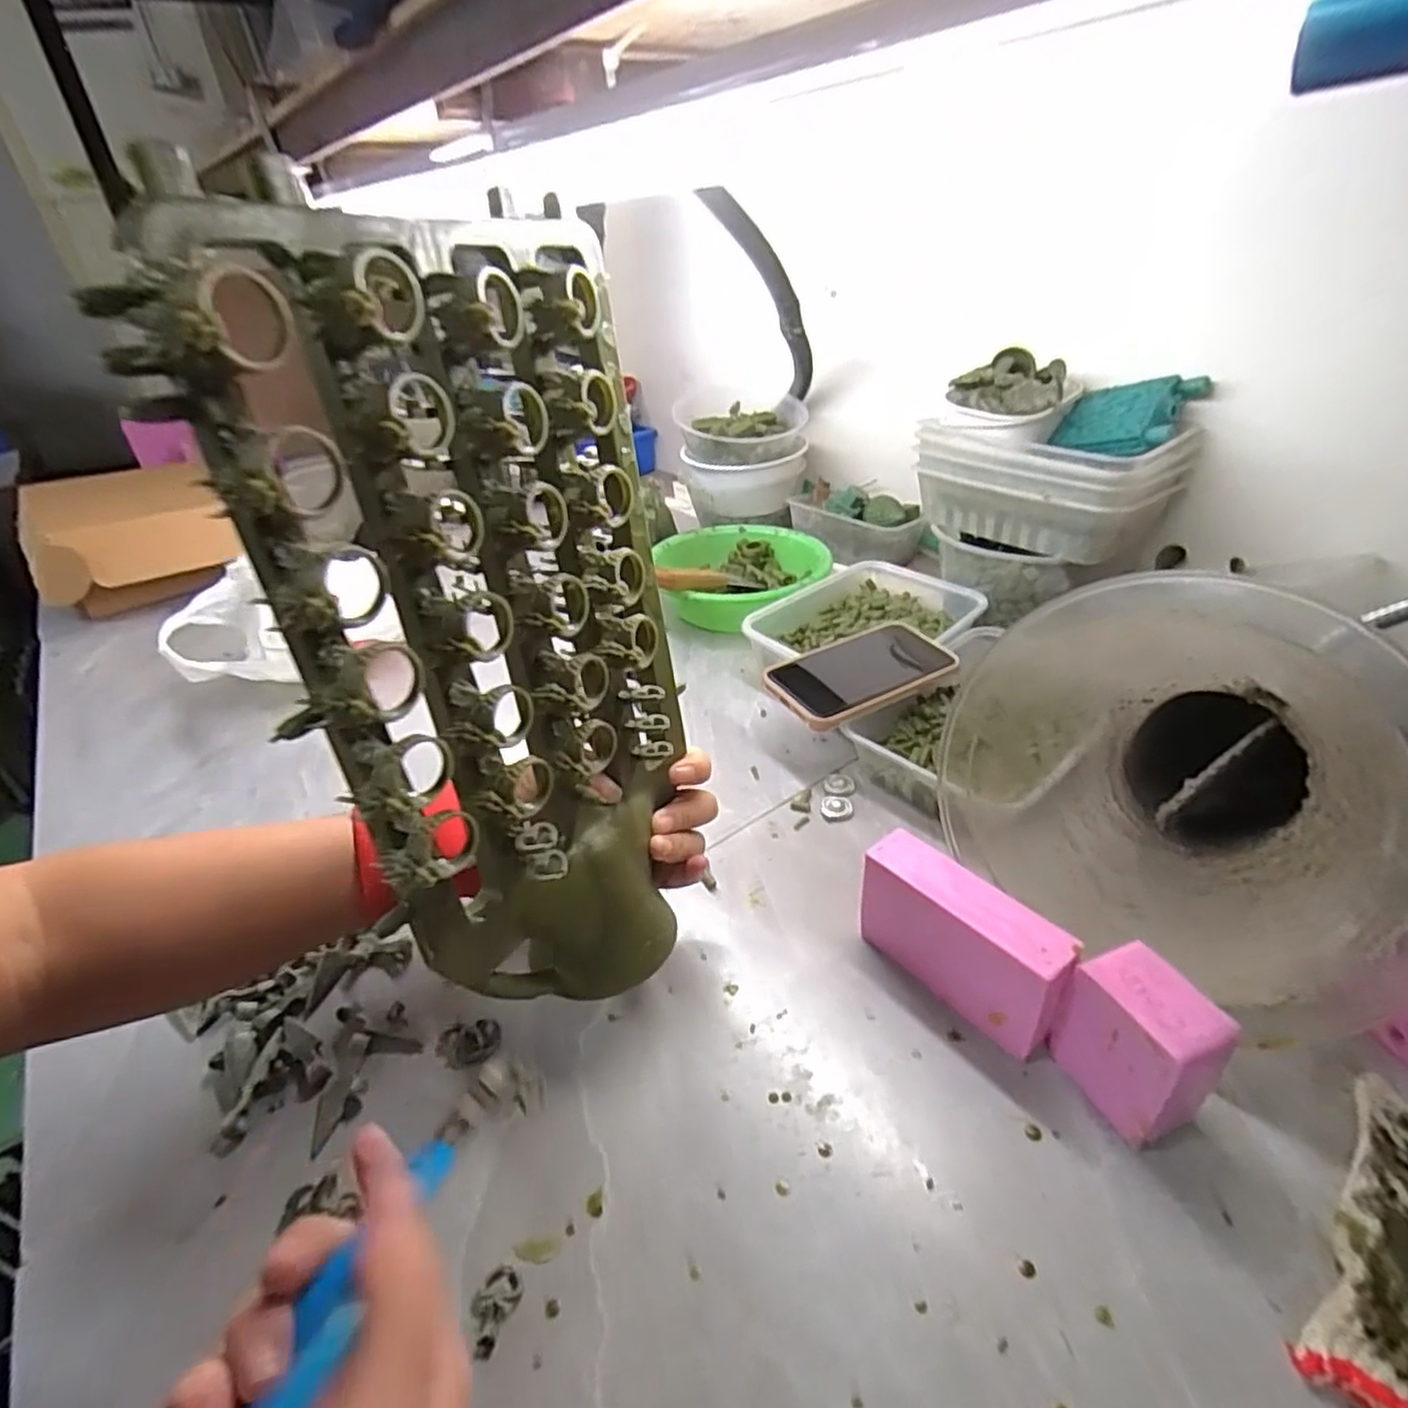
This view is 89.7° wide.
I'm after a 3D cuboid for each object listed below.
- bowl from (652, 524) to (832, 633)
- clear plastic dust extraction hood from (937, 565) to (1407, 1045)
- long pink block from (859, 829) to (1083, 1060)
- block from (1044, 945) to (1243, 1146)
[{"bbox_3d":[0.039,-0.133,0.787,0.197,0.062,0.206,-2,33,2],"label":"bowl"},{"bbox_3d":[0.250,0.052,0.372,0.130,0.185,0.213,-20,36,-23],"label":"clear plastic dust extraction hood"},{"bbox_3d":[0.135,0.126,0.378,0.033,0.070,0.106,-26,39,-31],"label":"long pink block"},{"bbox_3d":[0.195,0.155,0.323,0.043,0.069,0.055,-15,35,-18],"label":"block"}]

